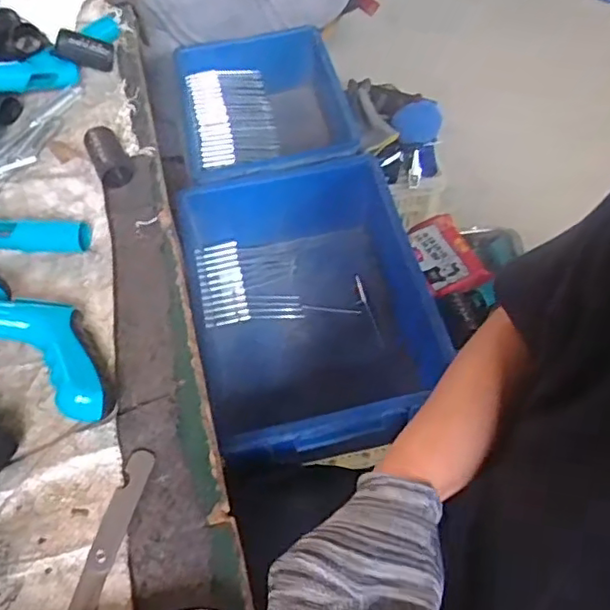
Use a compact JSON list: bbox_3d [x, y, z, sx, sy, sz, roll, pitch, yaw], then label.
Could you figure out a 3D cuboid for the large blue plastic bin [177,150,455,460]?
[{"bbox_3d":[0.004,-0.004,0.832,0.296,0.162,0.425,-12,57,-9],"label":"large blue plastic bin"}]

